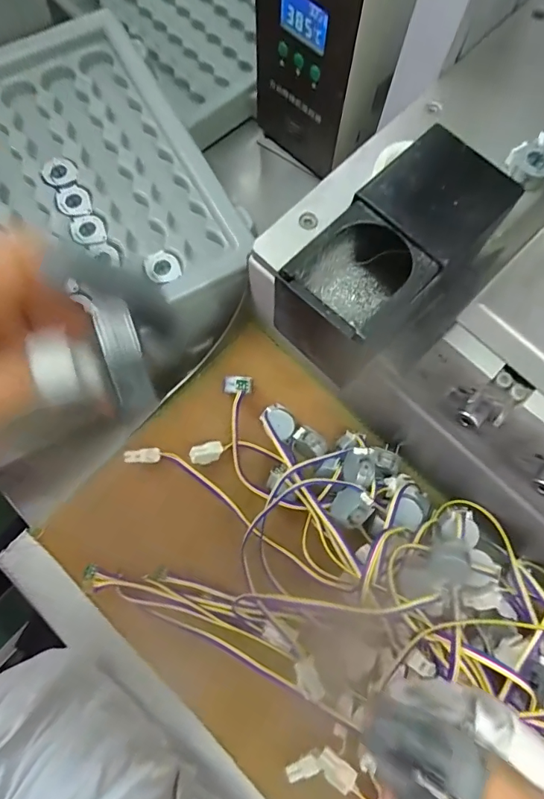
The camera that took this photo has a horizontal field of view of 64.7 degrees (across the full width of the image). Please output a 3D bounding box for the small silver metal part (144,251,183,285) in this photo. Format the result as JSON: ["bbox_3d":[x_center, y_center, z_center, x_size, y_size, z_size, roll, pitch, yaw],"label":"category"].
[{"bbox_3d":[-0.082,-0.100,0.327,0.024,0.006,0.029,-43,80,-10],"label":"small silver metal part"}]

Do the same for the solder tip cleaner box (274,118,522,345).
[{"bbox_3d":[0.059,-0.069,0.220,0.064,0.060,0.109,44,80,9],"label":"solder tip cleaner box"}]

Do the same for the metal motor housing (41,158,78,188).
[{"bbox_3d":[-0.170,-0.182,0.344,0.026,0.006,0.029,-35,79,-9],"label":"metal motor housing"}]

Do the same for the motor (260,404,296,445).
[{"bbox_3d":[0.006,0.019,0.335,0.025,0.011,0.030,-43,80,-10],"label":"motor"}]

